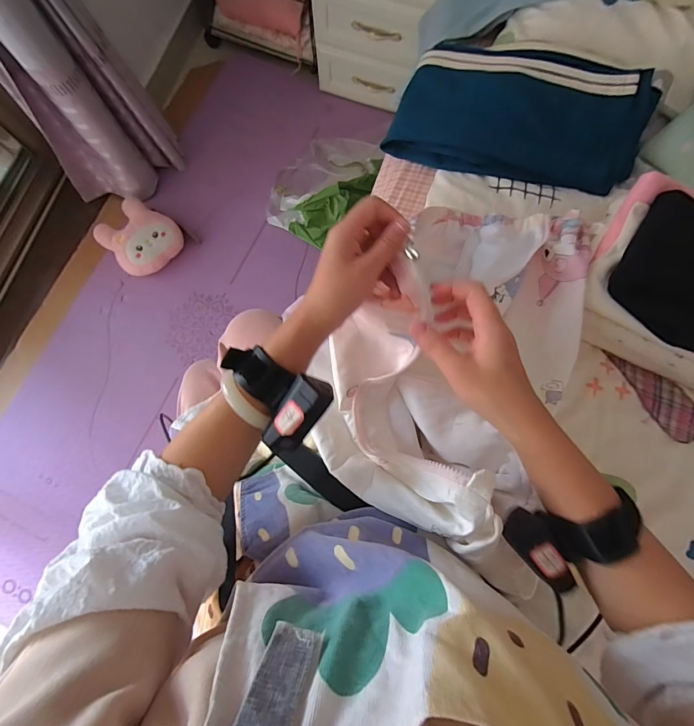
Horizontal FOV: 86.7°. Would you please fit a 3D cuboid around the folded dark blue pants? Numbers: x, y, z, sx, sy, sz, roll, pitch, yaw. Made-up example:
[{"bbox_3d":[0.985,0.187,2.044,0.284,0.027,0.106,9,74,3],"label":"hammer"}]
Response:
[{"bbox_3d":[0.262,-0.385,0.574,0.361,0.094,0.208,22,81,4],"label":"folded dark blue pants"}]

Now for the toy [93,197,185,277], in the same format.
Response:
[{"bbox_3d":[-0.607,-0.366,1.076,0.207,0.078,0.190,37,82,7],"label":"toy"}]

